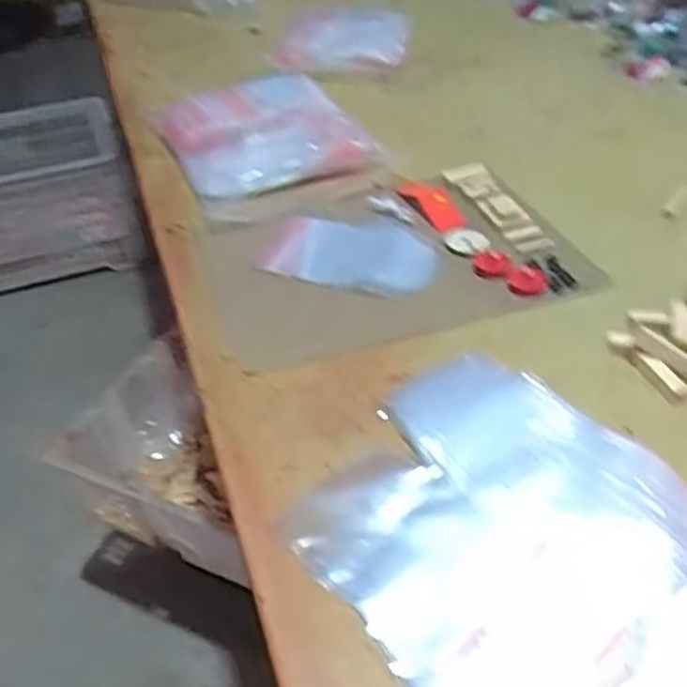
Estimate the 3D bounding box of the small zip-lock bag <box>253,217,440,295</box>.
[{"bbox_3d":[0.007,-0.077,0.568,0.138,0.007,0.095,8,43,15],"label":"small zip-lock bag"}]

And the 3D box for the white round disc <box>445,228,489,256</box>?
[{"bbox_3d":[0.102,-0.085,0.576,0.035,0.006,0.035,-4,41,3],"label":"white round disc"}]

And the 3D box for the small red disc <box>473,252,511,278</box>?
[{"bbox_3d":[0.115,-0.063,0.539,0.027,0.008,0.030,5,42,13],"label":"small red disc"}]

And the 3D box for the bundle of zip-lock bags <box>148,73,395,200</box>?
[{"bbox_3d":[-0.087,-0.220,0.738,0.180,0.040,0.236,-19,42,-14],"label":"bundle of zip-lock bags"}]

